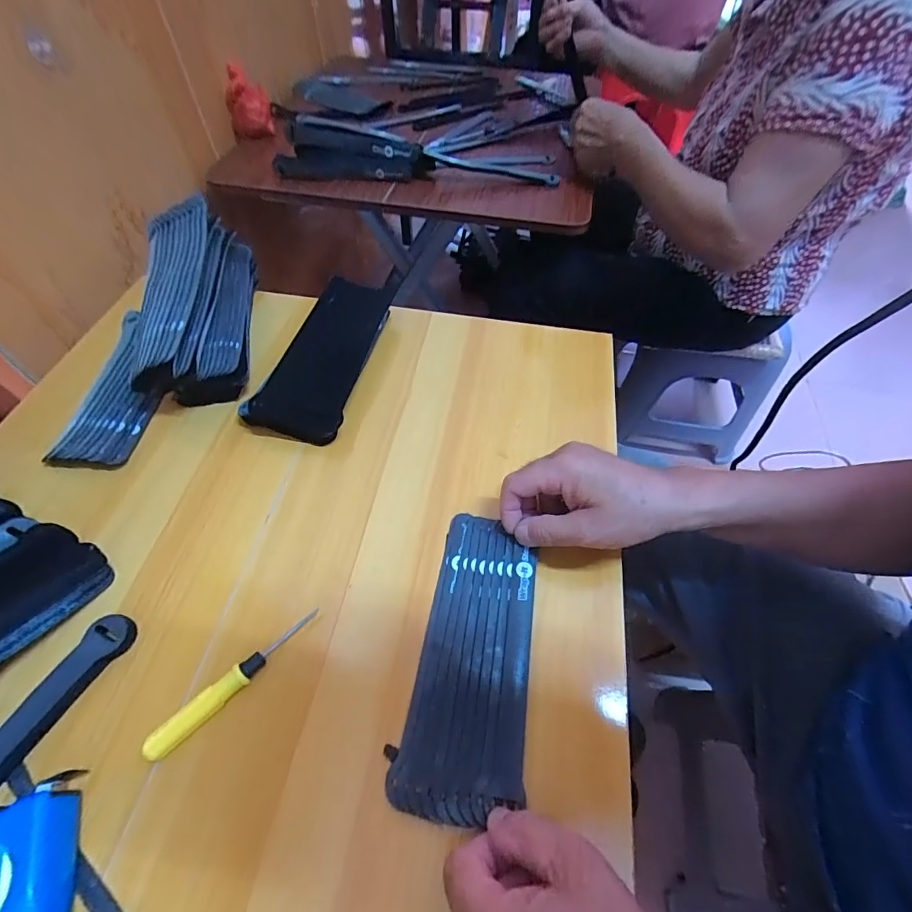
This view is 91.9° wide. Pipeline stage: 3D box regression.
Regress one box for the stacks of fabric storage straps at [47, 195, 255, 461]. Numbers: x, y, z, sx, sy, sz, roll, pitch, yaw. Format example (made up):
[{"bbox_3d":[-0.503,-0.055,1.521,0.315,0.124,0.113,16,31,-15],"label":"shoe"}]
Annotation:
[{"bbox_3d":[-0.272,-0.113,0.442,0.130,0.087,0.287,14,71,7],"label":"stacks of fabric storage straps"}]

